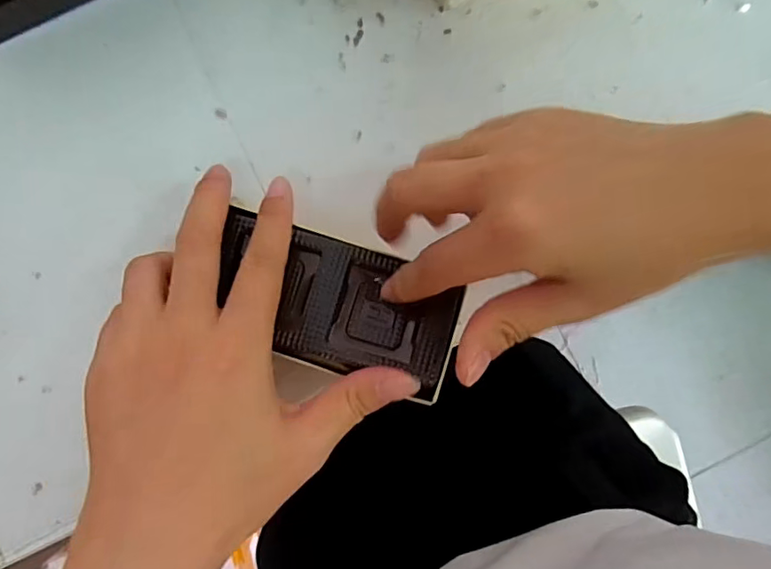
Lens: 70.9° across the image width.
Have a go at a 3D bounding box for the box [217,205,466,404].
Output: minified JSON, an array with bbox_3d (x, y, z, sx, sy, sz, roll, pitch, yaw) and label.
[{"bbox_3d":[-0.022,0.008,0.231,0.102,0.022,0.052,19,82,-2],"label":"box"}]

